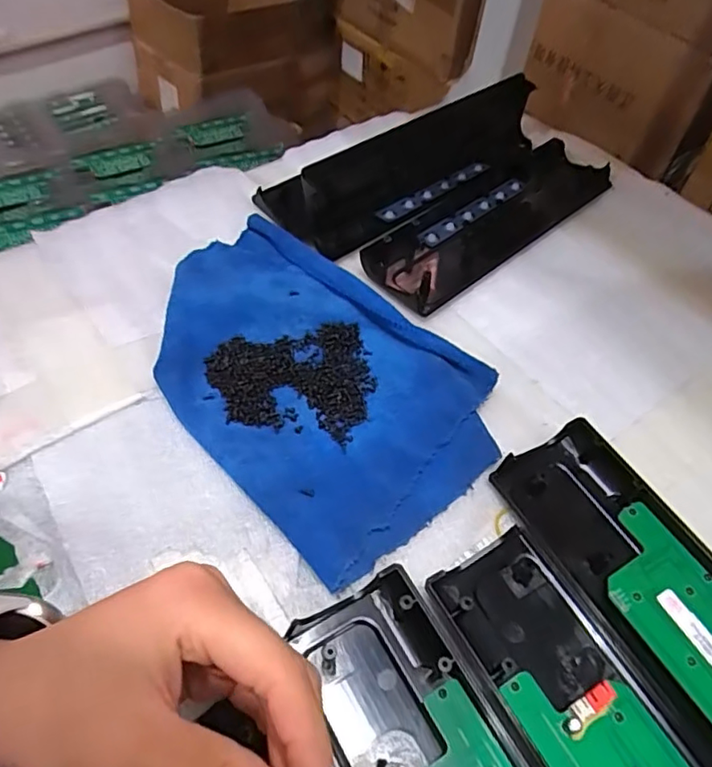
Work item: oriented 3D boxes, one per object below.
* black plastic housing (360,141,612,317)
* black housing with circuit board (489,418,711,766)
[{"bbox_3d":[0.108,-0.133,0.465,0.245,0.014,0.076,-36,64,-26],"label":"black plastic housing"},{"bbox_3d":[0.166,0.124,0.275,0.071,0.020,0.241,-22,59,-19],"label":"black housing with circuit board"}]

